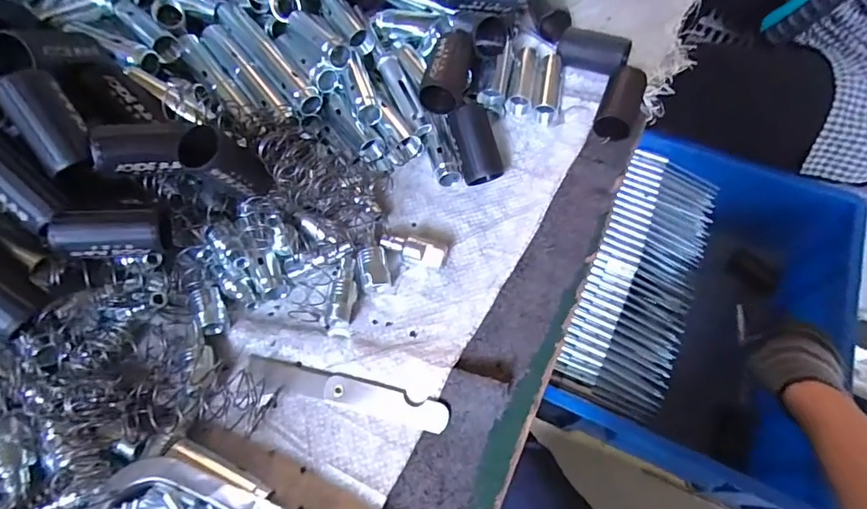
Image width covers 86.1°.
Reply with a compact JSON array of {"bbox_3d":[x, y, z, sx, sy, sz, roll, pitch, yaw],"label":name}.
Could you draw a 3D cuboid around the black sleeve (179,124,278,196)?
[{"bbox_3d":[-0.136,-0.059,0.317,0.028,0.071,0.031,-23,63,16],"label":"black sleeve"}]

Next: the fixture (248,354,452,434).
[{"bbox_3d":[-0.061,0.096,0.323,0.142,0.006,0.020,13,65,7],"label":"fixture"}]

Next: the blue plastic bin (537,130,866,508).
[{"bbox_3d":[0.342,0.080,0.608,0.276,0.166,0.407,24,66,12],"label":"blue plastic bin"}]

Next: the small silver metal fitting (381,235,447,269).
[{"bbox_3d":[-0.016,-0.002,0.363,0.051,0.021,0.018,19,65,9],"label":"small silver metal fitting"}]

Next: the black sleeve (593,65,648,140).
[{"bbox_3d":[0.168,-0.133,0.419,0.032,0.030,0.071,22,66,11],"label":"black sleeve"}]

